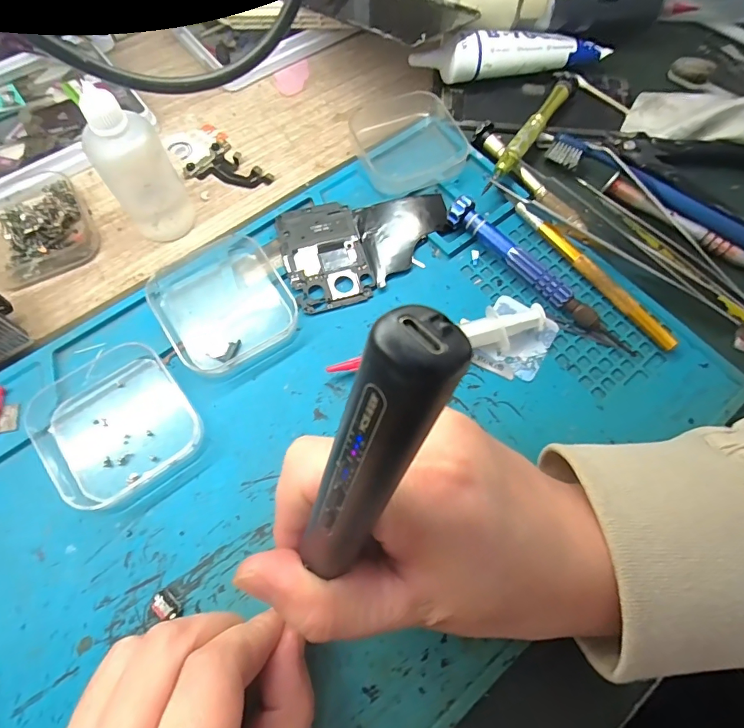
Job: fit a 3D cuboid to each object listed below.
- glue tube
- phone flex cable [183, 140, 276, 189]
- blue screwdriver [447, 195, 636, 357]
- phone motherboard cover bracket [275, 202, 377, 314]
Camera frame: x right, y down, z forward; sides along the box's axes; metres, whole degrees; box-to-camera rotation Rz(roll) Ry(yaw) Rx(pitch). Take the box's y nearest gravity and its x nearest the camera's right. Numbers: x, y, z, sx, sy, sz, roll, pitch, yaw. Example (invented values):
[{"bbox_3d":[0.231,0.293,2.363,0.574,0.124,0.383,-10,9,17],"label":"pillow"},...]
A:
[{"bbox_3d":[0.094,-0.207,0.298,0.133,0.031,0.020,-11,69,-5],"label":"glue tube"},{"bbox_3d":[-0.092,-0.121,0.278,0.046,0.004,0.036,41,73,14],"label":"phone flex cable"},{"bbox_3d":[0.091,-0.049,0.240,0.121,0.018,0.012,41,73,14],"label":"blue screwdriver"},{"bbox_3d":[-0.027,-0.061,0.250,0.045,0.007,0.065,-17,69,-8],"label":"phone motherboard cover bracket"}]

